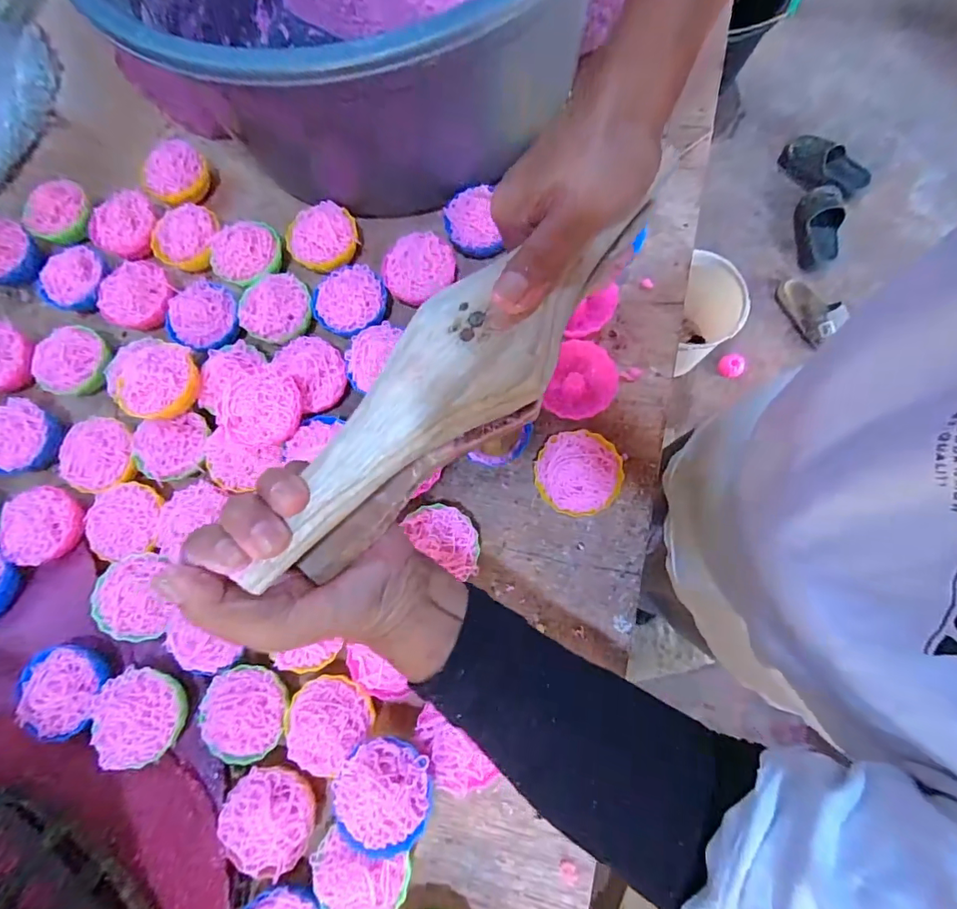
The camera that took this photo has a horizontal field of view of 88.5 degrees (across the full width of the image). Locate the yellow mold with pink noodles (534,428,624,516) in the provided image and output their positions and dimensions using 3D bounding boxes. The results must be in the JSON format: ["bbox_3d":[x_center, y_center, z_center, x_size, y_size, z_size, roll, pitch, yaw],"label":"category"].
[{"bbox_3d":[0.072,0.014,0.358,0.059,0.033,0.059,-1,77,6],"label":"yellow mold with pink noodles"}]

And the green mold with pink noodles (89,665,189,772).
[{"bbox_3d":[-0.237,0.181,0.341,0.055,0.024,0.062,-39,76,-3],"label":"green mold with pink noodles"}]

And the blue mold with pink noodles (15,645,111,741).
[{"bbox_3d":[-0.297,0.168,0.351,0.056,0.028,0.053,-1,77,6],"label":"blue mold with pink noodles"}]

